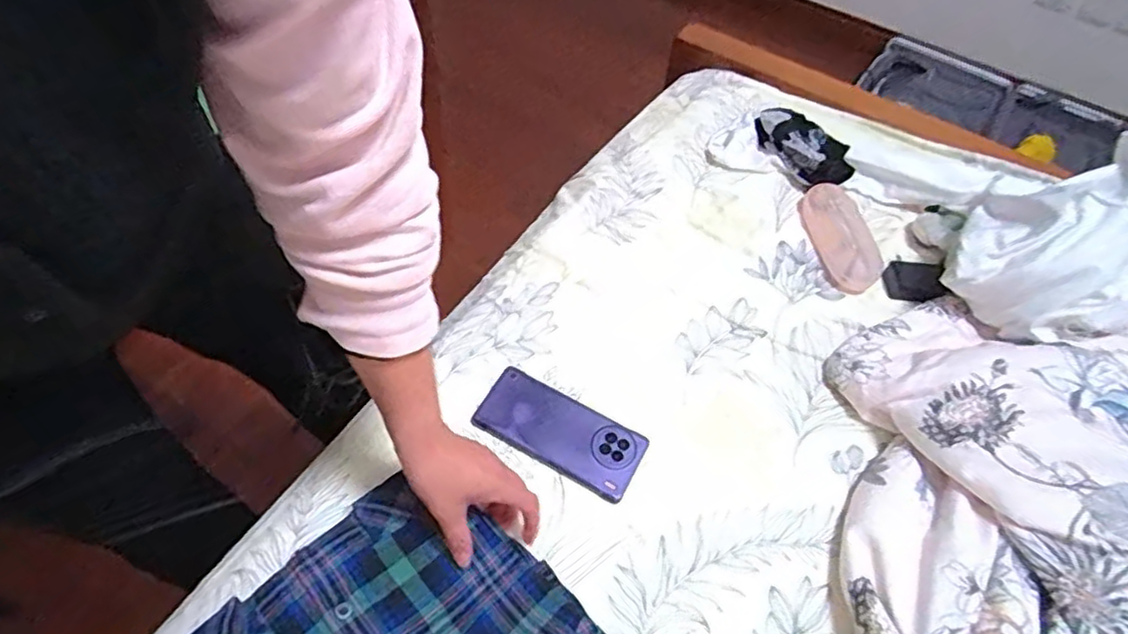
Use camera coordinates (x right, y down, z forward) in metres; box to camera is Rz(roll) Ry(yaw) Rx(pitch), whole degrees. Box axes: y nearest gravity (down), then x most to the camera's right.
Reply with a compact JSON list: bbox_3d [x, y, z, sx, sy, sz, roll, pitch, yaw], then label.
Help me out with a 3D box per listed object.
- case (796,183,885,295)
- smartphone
[{"bbox_3d":[0.347,-0.105,0.808,0.060,0.033,0.148,-6,55,-9],"label":"case"},{"bbox_3d":[-0.005,0.113,0.638,0.163,0.010,0.071,28,67,9],"label":"smartphone"}]

